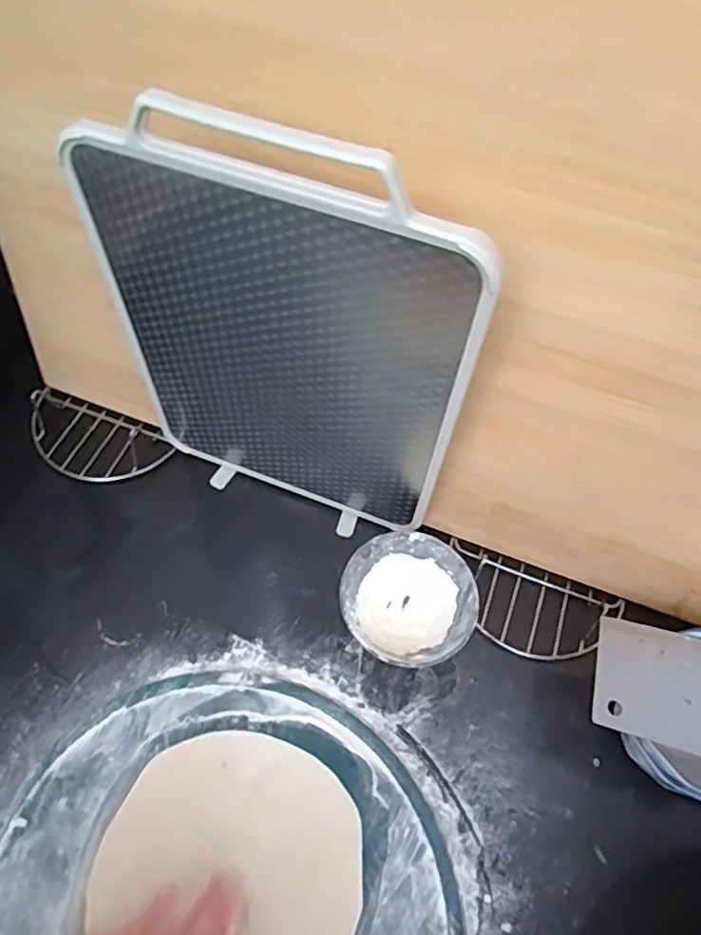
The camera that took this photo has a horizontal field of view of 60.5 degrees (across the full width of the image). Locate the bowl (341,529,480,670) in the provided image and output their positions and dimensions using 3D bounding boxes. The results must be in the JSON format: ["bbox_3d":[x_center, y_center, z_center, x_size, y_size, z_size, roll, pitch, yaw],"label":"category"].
[{"bbox_3d":[0.052,0.124,0.557,0.116,0.053,0.119,1,59,-2],"label":"bowl"}]

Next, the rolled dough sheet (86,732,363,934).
[{"bbox_3d":[-0.085,0.298,0.454,0.194,0.013,0.172,33,63,17],"label":"rolled dough sheet"}]

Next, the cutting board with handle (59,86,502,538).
[{"bbox_3d":[-0.055,-0.077,0.479,0.282,0.388,0.014,19,60,9],"label":"cutting board with handle"}]

